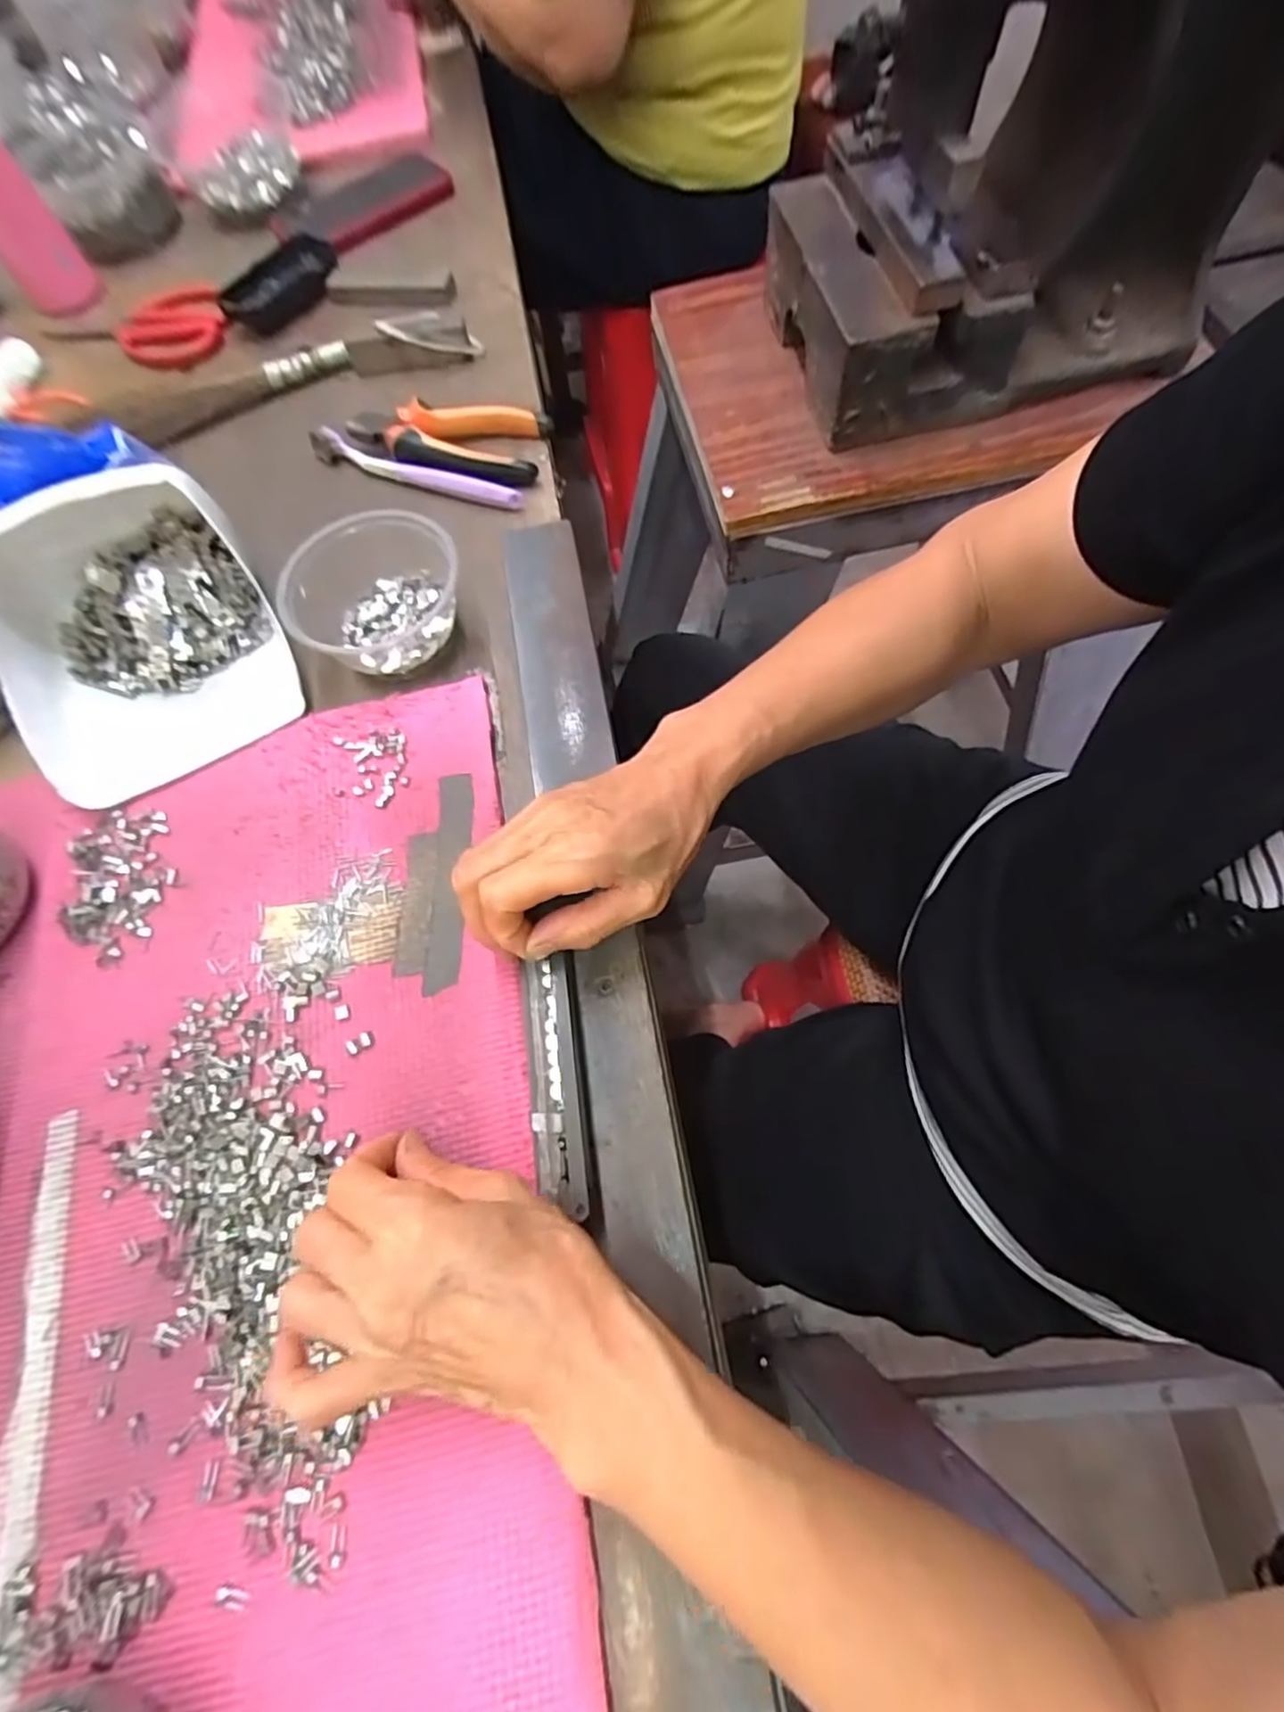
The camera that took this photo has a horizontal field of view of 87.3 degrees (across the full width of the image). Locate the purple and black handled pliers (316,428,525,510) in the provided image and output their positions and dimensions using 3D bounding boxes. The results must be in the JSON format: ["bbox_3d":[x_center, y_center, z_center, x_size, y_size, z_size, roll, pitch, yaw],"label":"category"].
[{"bbox_3d":[-0.169,-0.284,0.497,0.183,0.021,0.016,22,71,14],"label":"purple and black handled pliers"}]

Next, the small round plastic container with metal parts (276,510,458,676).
[{"bbox_3d":[-0.166,-0.167,0.421,0.098,0.045,0.091,-2,67,5],"label":"small round plastic container with metal parts"}]

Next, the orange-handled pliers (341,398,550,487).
[{"bbox_3d":[-0.146,-0.301,0.498,0.145,0.026,0.067,8,68,9],"label":"orange-handled pliers"}]

